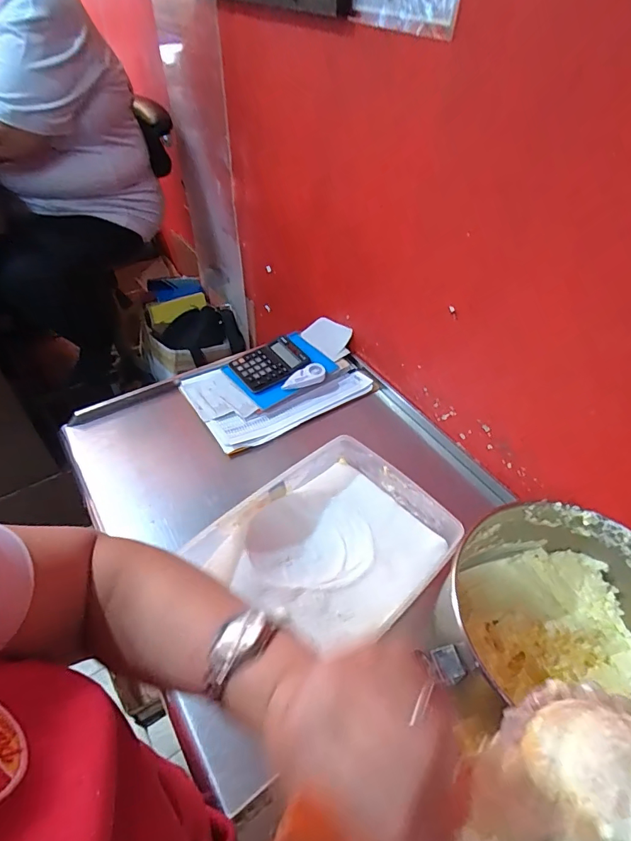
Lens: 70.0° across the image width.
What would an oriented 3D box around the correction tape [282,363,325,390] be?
[{"bbox_3d":[-0.025,-0.088,0.906,0.098,0.027,0.033,-19,51,-20],"label":"correction tape"}]

